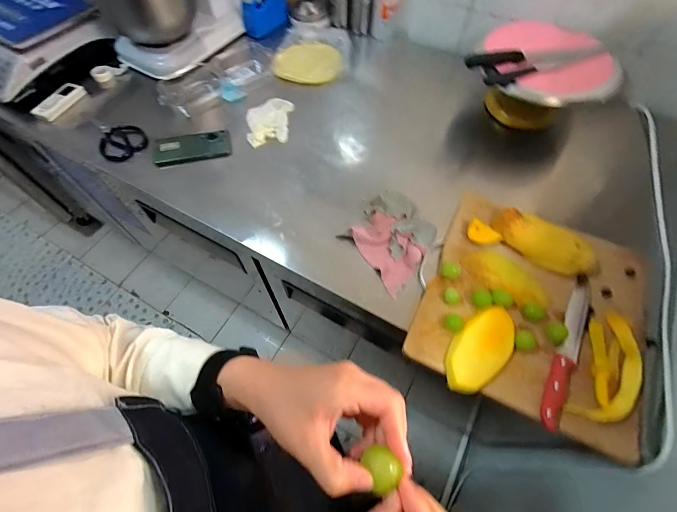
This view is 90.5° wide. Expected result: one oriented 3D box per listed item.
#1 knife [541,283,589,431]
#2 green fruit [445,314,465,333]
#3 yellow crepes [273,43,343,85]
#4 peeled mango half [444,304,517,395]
[{"bbox_3d":[0.354,0.144,0.514,0.032,0.013,0.242,29,64,15],"label":"knife"},{"bbox_3d":[0.185,0.109,0.537,0.028,0.019,0.027,0,61,-1],"label":"green fruit"},{"bbox_3d":[-0.082,-0.527,0.900,0.171,0.028,0.157,-3,61,-2],"label":"yellow crepes"},{"bbox_3d":[0.218,0.139,0.510,0.144,0.030,0.073,-40,68,-20],"label":"peeled mango half"}]

